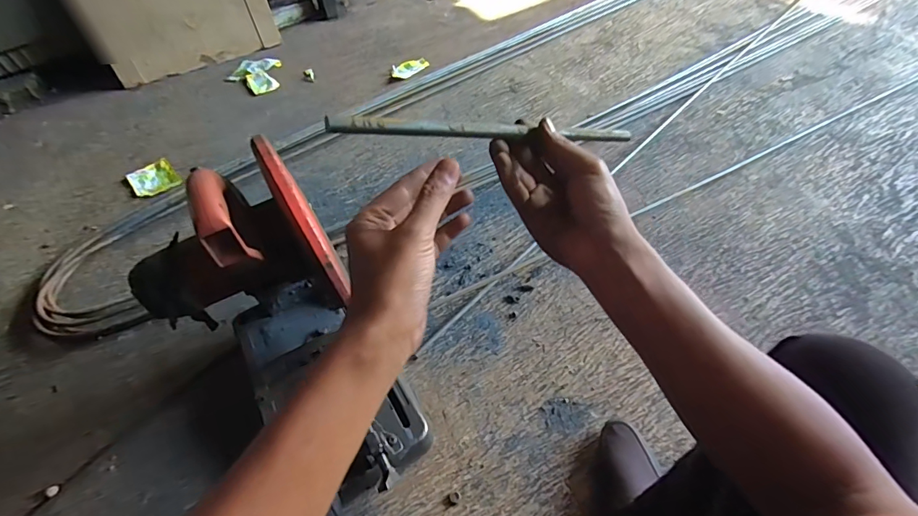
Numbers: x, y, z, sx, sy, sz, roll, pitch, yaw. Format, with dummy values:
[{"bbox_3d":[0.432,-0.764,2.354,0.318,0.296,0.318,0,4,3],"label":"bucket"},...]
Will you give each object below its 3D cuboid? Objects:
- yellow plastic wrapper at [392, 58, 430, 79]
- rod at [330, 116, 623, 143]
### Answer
[{"bbox_3d":[-0.190,-0.734,1.677,0.146,0.015,0.095,-39,58,-20],"label":"yellow plastic wrapper"},{"bbox_3d":[0.039,-0.101,0.350,0.288,0.011,0.009,-8,49,-31],"label":"rod"}]

